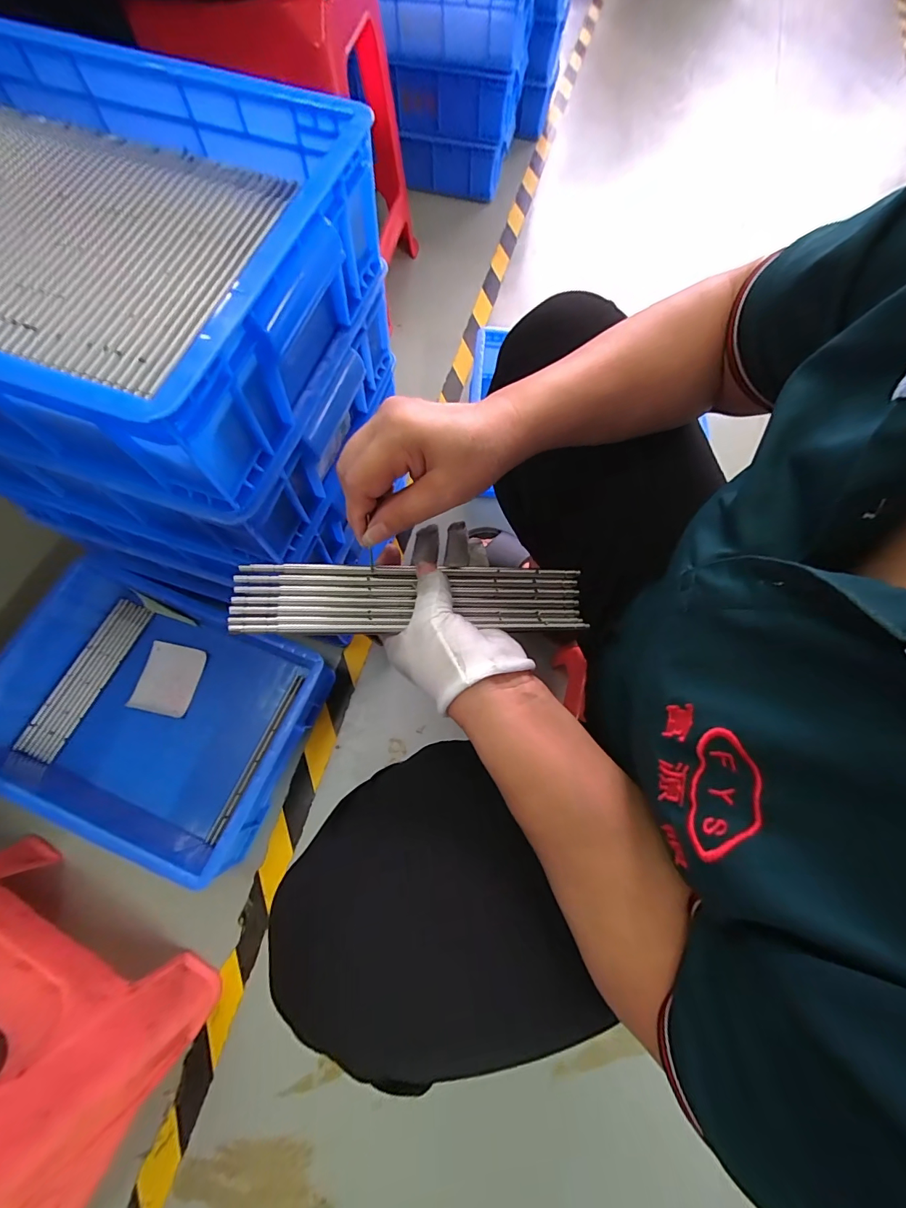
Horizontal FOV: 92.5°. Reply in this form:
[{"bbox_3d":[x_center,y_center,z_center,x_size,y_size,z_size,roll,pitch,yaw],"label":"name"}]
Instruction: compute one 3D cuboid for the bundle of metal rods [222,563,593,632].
[{"bbox_3d":[-0.021,-0.005,0.314,0.249,0.009,0.051,-1,69,-15],"label":"bundle of metal rods"}]

